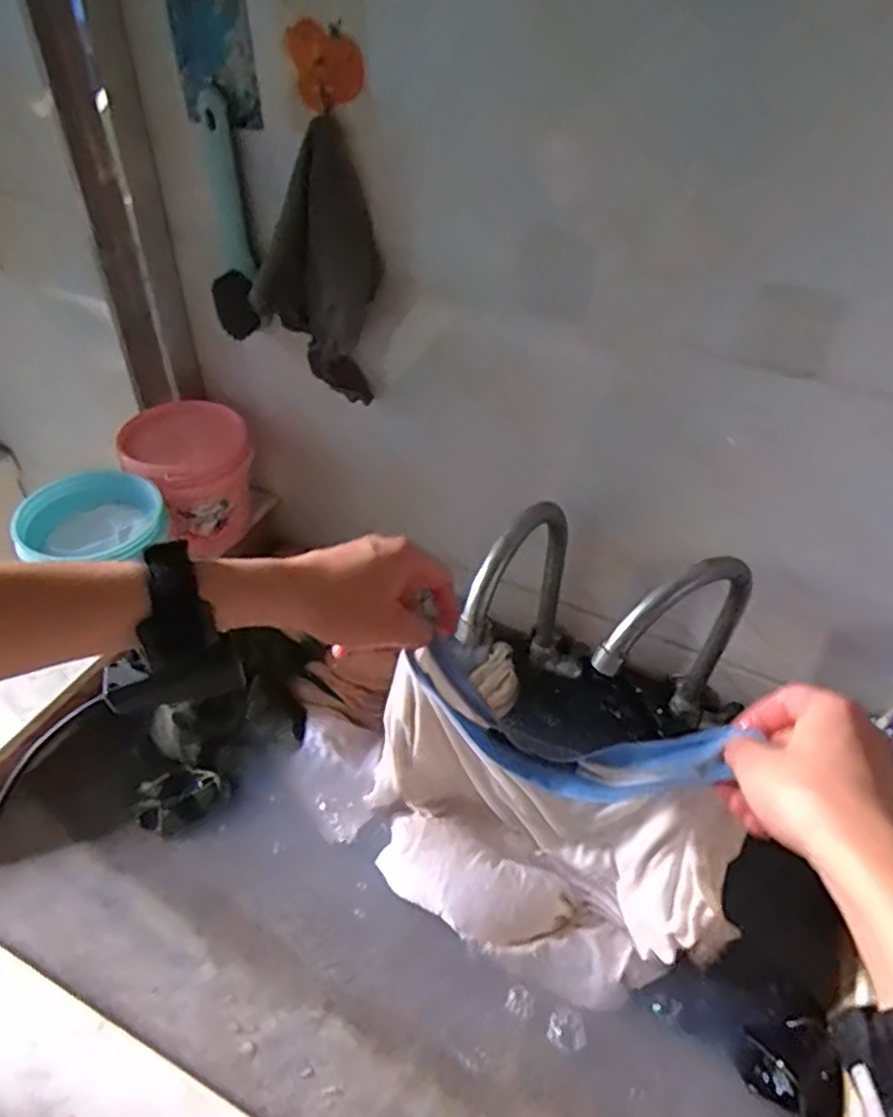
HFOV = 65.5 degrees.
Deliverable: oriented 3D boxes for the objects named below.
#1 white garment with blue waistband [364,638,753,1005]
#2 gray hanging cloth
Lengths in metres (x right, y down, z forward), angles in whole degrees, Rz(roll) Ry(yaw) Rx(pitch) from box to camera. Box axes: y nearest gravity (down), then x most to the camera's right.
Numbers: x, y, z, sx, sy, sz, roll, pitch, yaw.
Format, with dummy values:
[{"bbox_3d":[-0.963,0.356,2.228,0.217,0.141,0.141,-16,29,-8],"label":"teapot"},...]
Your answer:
[{"bbox_3d":[0.069,0.194,0.498,0.283,0.261,0.103,22,47,18],"label":"white garment with blue waistband"},{"bbox_3d":[-0.108,-0.229,0.573,0.103,0.200,0.052,-4,44,-8],"label":"gray hanging cloth"}]

